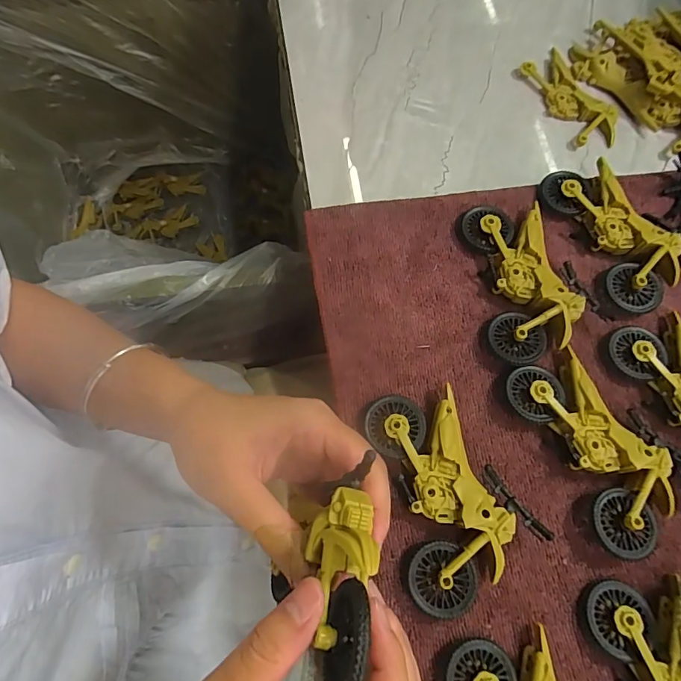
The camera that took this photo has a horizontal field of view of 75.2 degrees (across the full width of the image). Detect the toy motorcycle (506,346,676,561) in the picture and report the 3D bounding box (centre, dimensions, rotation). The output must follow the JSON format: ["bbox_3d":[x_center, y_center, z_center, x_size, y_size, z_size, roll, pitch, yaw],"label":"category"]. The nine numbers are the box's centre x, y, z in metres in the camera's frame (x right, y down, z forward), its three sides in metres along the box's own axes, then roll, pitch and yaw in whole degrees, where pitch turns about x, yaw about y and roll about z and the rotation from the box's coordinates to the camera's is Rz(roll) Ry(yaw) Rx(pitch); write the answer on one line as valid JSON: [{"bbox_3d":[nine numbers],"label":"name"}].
[{"bbox_3d":[0.153,0.061,0.262,0.063,0.023,0.112,-26,74,-10],"label":"toy motorcycle"}]

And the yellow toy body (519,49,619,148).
[{"bbox_3d":[0.191,-0.201,0.364,0.045,0.013,0.097,-26,74,-10],"label":"yellow toy body"}]

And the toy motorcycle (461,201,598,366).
[{"bbox_3d":[0.127,-0.042,0.296,0.068,0.022,0.112,-6,71,-4],"label":"toy motorcycle"}]

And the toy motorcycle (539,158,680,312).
[{"bbox_3d":[0.191,-0.076,0.310,0.053,0.022,0.113,-23,73,-10],"label":"toy motorcycle"}]

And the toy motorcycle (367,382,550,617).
[{"bbox_3d":[0.058,0.084,0.251,0.073,0.021,0.114,-24,74,-10],"label":"toy motorcycle"}]

